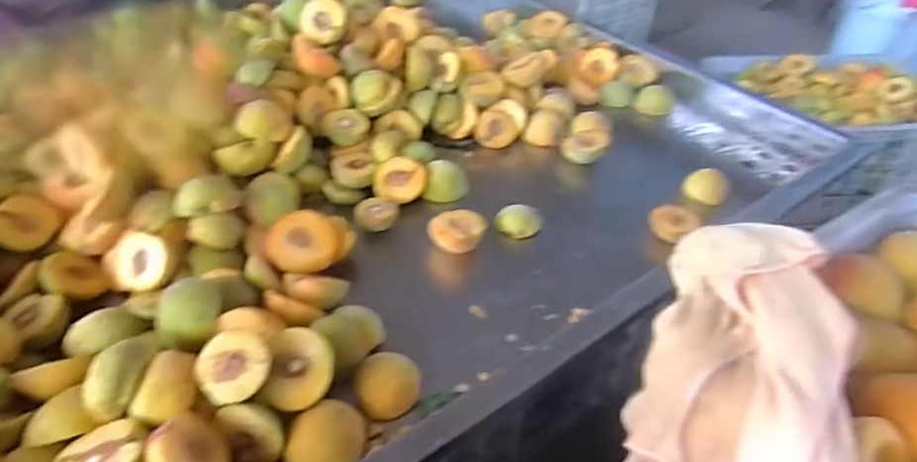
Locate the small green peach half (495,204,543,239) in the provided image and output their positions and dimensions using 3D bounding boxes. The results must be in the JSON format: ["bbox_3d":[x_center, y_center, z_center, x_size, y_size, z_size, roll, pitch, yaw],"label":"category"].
[{"bbox_3d":[0.076,-0.012,0.684,0.048,0.019,0.050,1,42,-1],"label":"small green peach half"}]

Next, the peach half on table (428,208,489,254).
[{"bbox_3d":[-0.001,0.004,0.658,0.065,0.036,0.059,8,42,7],"label":"peach half on table"}]

